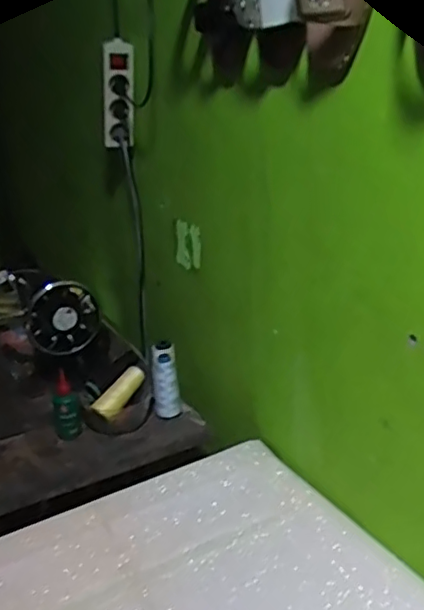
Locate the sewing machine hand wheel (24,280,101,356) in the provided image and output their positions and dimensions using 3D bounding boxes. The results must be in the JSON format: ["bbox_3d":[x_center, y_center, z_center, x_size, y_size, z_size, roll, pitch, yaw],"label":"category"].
[{"bbox_3d":[-0.275,0.022,1.111,0.132,0.127,0.056,-13,24,-25],"label":"sewing machine hand wheel"}]

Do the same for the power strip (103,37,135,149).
[{"bbox_3d":[-0.165,-0.369,1.078,0.048,0.184,0.041,-14,44,-23],"label":"power strip"}]

